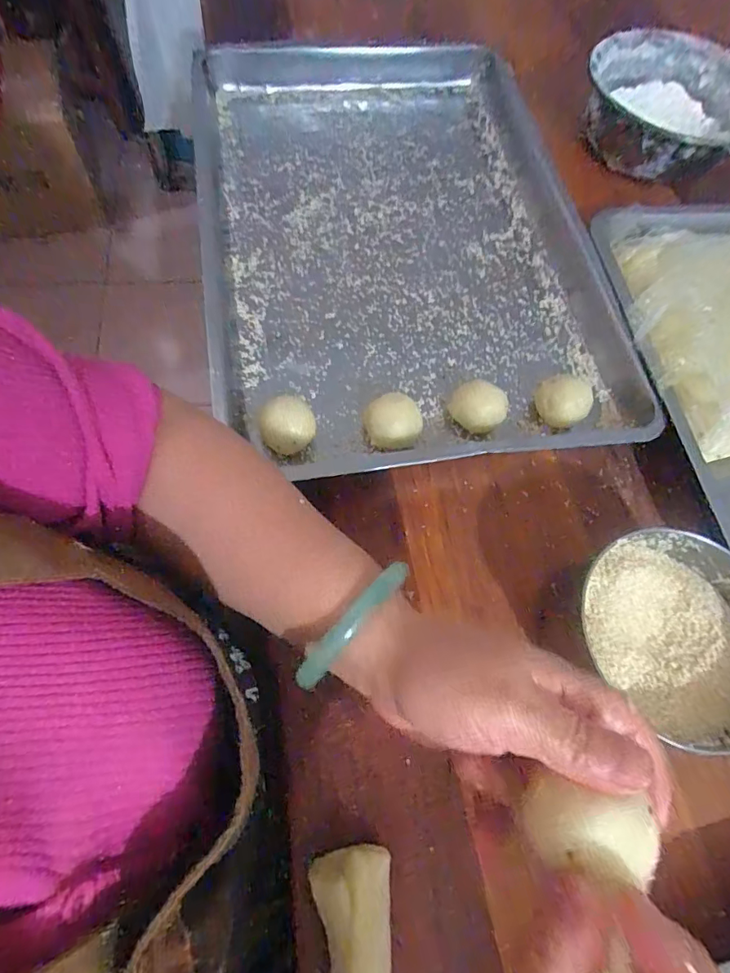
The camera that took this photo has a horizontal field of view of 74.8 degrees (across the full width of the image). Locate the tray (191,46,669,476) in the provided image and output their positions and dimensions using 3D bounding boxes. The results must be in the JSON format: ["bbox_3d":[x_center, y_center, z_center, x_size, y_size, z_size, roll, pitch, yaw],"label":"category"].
[{"bbox_3d":[0.030,-0.285,0.514,0.397,0.054,0.587,-8,68,-5],"label":"tray"}]

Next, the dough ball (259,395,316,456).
[{"bbox_3d":[-0.064,-0.048,0.407,0.043,0.047,0.046,2,66,-5],"label":"dough ball"}]

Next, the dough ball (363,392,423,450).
[{"bbox_3d":[0.024,-0.056,0.417,0.051,0.035,0.046,4,66,-5],"label":"dough ball"}]

